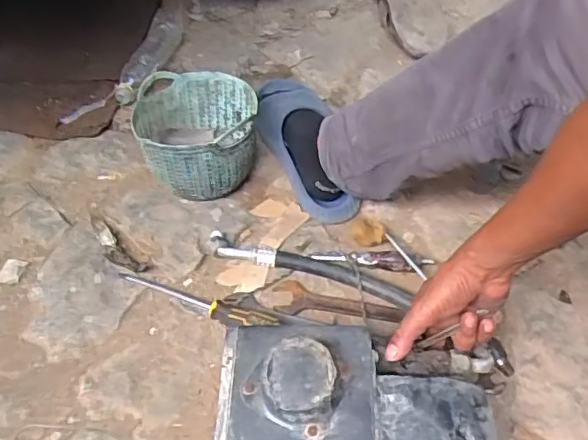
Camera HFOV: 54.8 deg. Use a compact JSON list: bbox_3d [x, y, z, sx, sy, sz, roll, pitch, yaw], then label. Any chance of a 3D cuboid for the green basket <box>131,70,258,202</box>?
[{"bbox_3d":[-0.144,-0.133,0.885,0.173,0.133,0.174,0,53,0],"label":"green basket"}]

